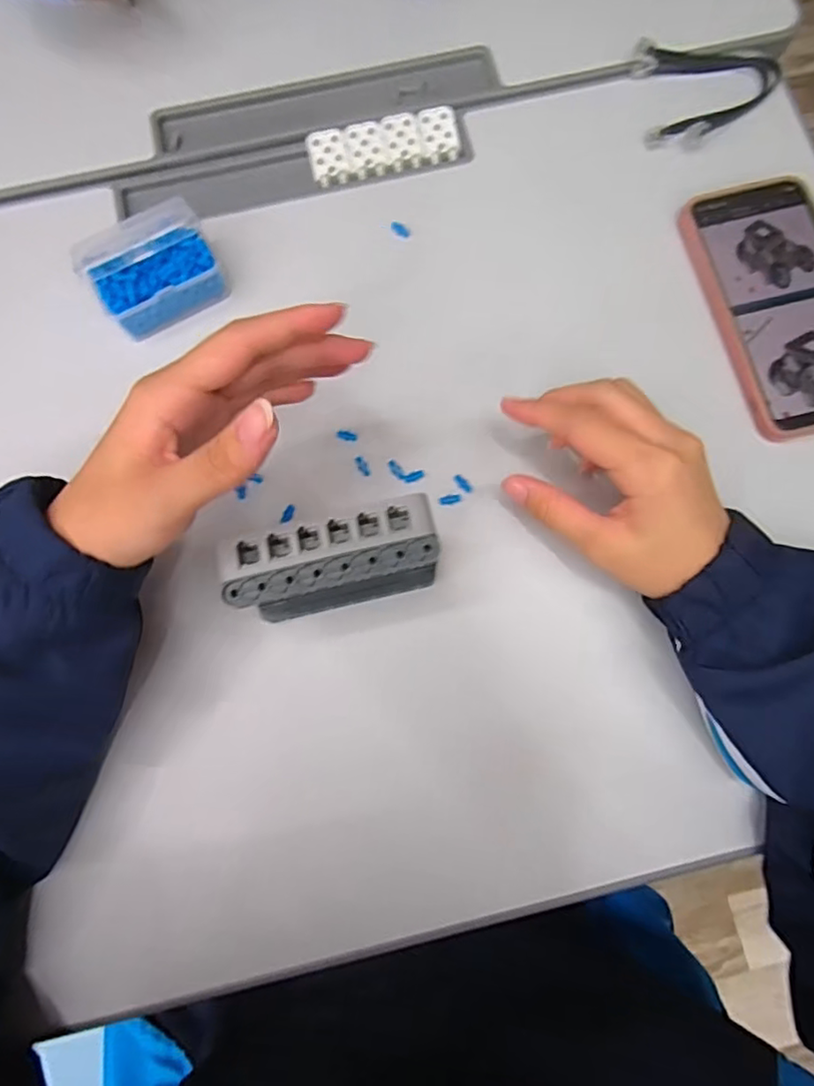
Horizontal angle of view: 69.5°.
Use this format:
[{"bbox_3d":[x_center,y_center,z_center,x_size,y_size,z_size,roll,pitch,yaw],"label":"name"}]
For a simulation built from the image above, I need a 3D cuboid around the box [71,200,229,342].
[{"bbox_3d":[-0.152,-0.164,0.357,0.072,0.044,0.043,-32,79,-5],"label":"box"}]

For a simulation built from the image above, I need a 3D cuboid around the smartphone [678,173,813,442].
[{"bbox_3d":[0.235,-0.148,0.362,0.087,0.011,0.165,-13,78,-2],"label":"smartphone"}]

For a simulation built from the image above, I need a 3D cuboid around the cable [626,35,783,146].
[{"bbox_3d":[0.207,-0.306,0.395,0.098,0.015,0.076,-6,78,0],"label":"cable"}]

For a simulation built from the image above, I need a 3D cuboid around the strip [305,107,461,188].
[{"bbox_3d":[-0.015,-0.269,0.397,0.100,0.006,0.037,-13,78,-2],"label":"strip"}]

